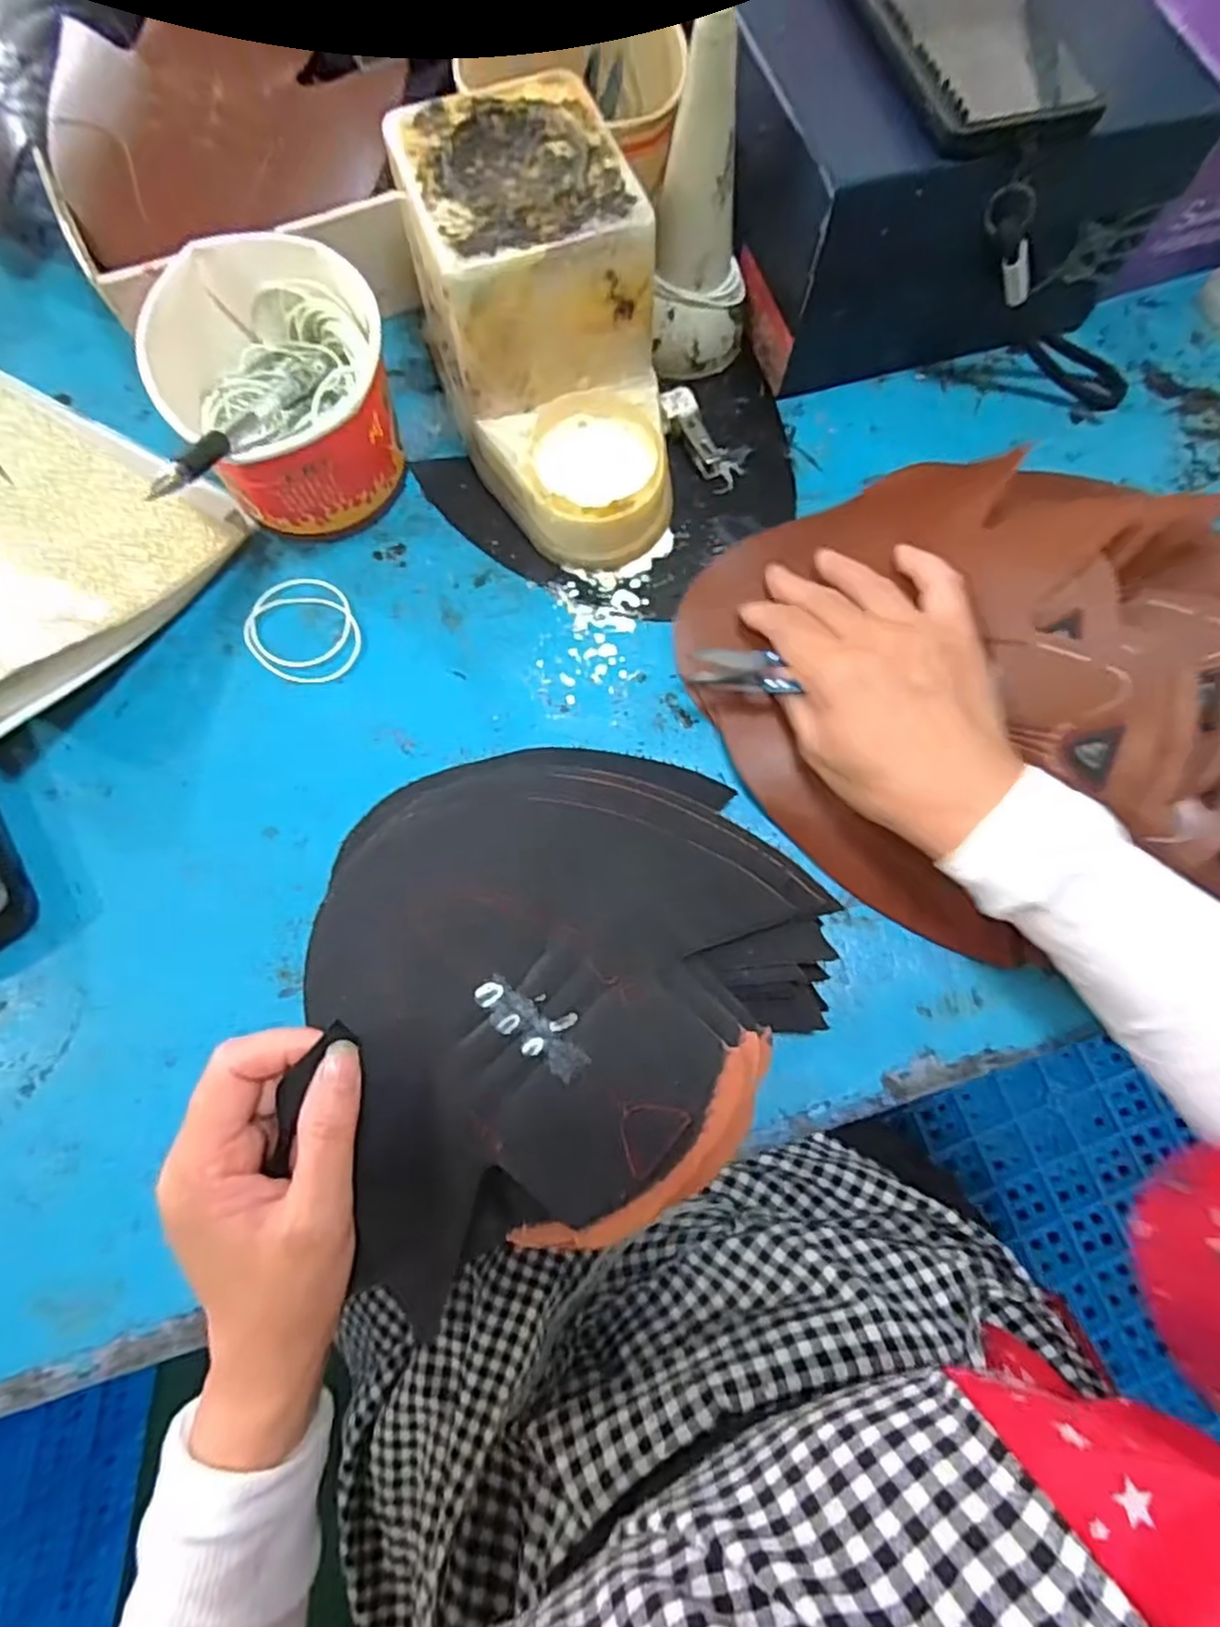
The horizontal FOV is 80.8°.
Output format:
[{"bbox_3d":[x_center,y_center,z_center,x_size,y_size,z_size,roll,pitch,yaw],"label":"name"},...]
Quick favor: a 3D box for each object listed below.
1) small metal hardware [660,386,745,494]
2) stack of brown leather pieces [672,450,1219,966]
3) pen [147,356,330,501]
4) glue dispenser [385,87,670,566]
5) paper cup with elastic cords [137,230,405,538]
[{"bbox_3d":[0.052,-0.215,0.412,0.024,0.012,0.065,-33,78,-10],"label":"small metal hardware"},{"bbox_3d":[0.188,-0.071,0.337,0.254,0.080,0.248,-23,77,-8],"label":"stack of brown leather pieces"},{"bbox_3d":[-0.162,-0.181,0.329,0.010,0.012,0.152,12,49,2],"label":"pen"},{"bbox_3d":[-0.032,-0.238,0.367,0.107,0.113,0.193,-15,76,-6],"label":"glue dispenser"},{"bbox_3d":[-0.164,-0.214,0.371,0.101,0.085,0.127,-19,76,-7],"label":"paper cup with elastic cords"}]

